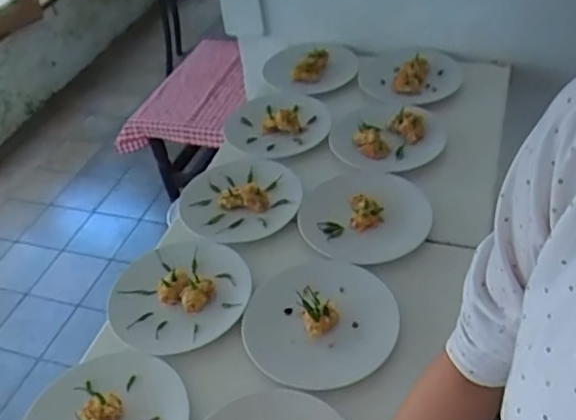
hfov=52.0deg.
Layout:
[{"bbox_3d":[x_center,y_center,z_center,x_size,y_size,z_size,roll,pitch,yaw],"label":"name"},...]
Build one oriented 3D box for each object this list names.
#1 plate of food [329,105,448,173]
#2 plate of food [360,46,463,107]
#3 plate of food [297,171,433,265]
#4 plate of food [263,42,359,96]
[{"bbox_3d":[0.169,-0.141,1.067,0.188,0.042,0.215,-18,43,-14],"label":"plate of food"},{"bbox_3d":[0.245,-0.288,1.228,0.207,0.035,0.224,-3,41,3],"label":"plate of food"},{"bbox_3d":[0.119,0.009,0.921,0.199,0.027,0.187,-3,41,3],"label":"plate of food"},{"bbox_3d":[0.047,-0.316,1.284,0.200,0.030,0.218,-3,41,3],"label":"plate of food"}]

